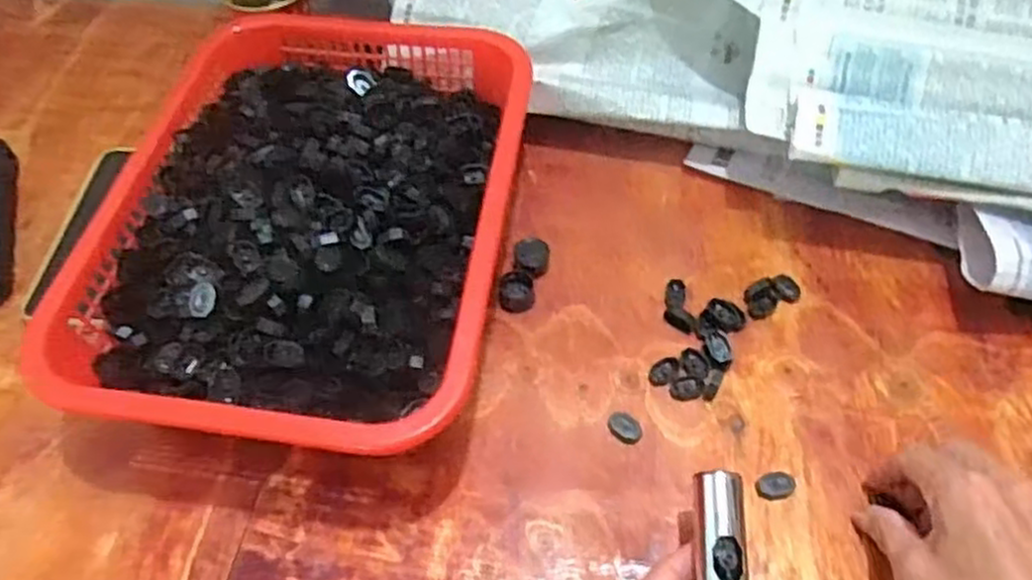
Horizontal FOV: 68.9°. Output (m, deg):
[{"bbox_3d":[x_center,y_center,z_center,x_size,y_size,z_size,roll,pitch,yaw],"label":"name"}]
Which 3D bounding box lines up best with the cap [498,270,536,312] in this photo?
[{"bbox_3d":[0.001,-0.001,0.529,0.025,0.021,0.023,-1,56,2],"label":"cap"}]

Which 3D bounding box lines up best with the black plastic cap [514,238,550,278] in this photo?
[{"bbox_3d":[0.012,-0.023,0.542,0.024,0.017,0.022,-1,56,2],"label":"black plastic cap"}]

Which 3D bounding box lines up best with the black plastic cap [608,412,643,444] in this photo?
[{"bbox_3d":[0.068,0.086,0.471,0.023,0.008,0.015,34,64,23],"label":"black plastic cap"}]

